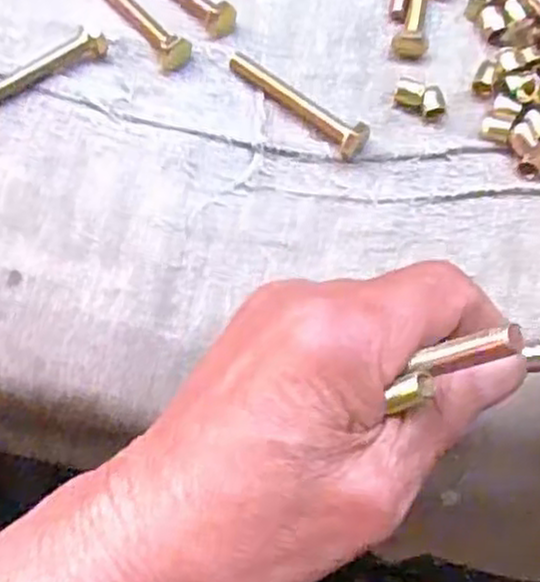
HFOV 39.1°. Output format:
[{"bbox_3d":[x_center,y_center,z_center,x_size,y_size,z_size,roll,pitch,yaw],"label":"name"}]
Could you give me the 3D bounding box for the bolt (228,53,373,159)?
[{"bbox_3d":[0.011,-0.077,0.303,0.065,0.009,0.012,41,72,13],"label":"bolt"}]

